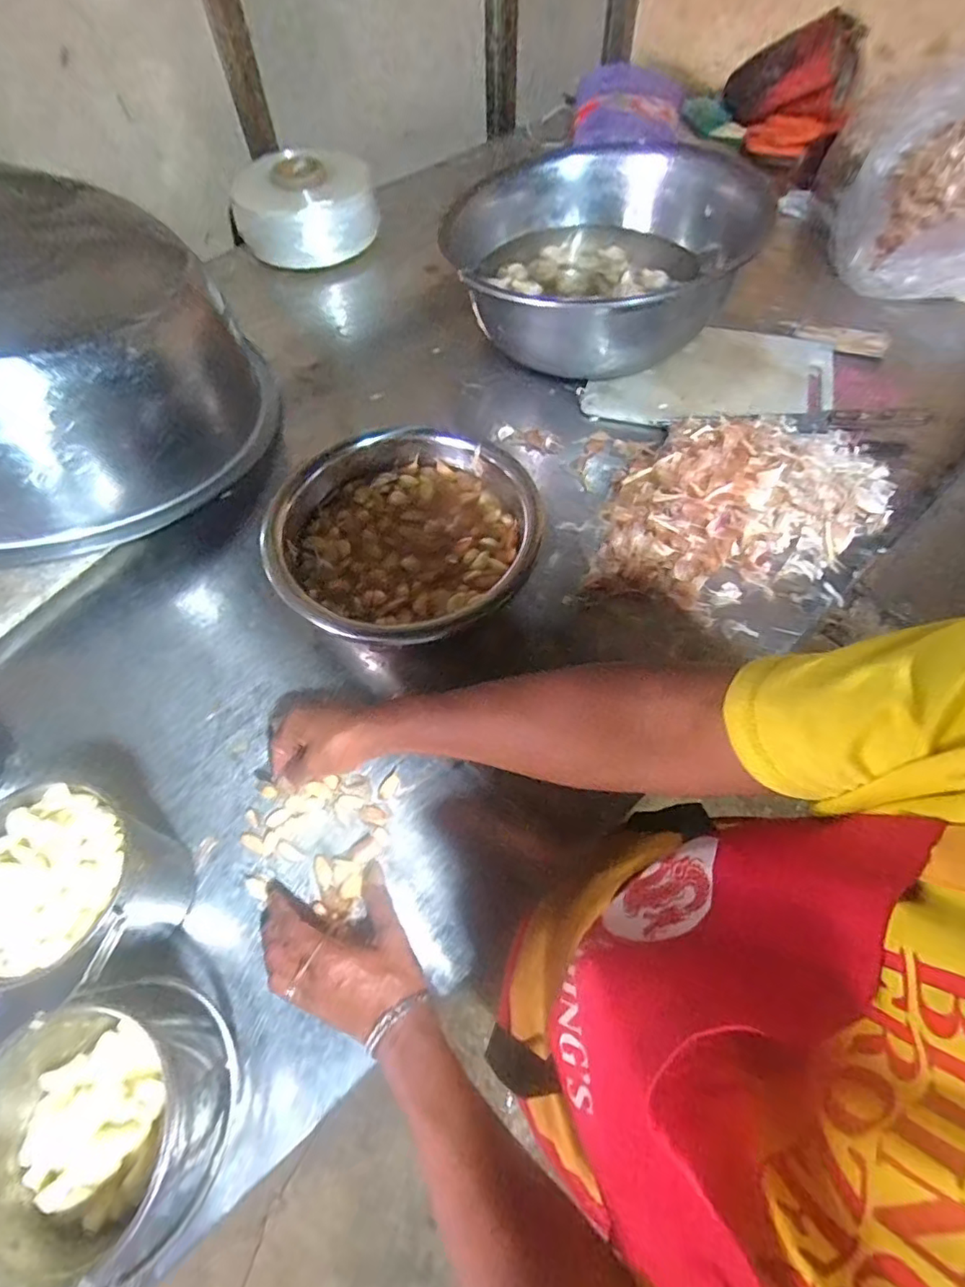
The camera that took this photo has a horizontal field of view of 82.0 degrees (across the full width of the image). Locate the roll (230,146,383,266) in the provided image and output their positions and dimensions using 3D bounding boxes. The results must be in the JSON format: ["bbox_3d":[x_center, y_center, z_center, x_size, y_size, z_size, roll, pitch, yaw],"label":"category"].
[{"bbox_3d":[-0.319,-0.789,1.003,0.211,0.124,0.192,-1,60,1],"label":"roll"}]

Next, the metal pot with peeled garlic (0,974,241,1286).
[{"bbox_3d":[-0.250,0.328,0.376,0.125,0.137,0.136,-1,60,1],"label":"metal pot with peeled garlic"}]

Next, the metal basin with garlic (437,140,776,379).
[{"bbox_3d":[0.161,-0.569,0.850,0.421,0.171,0.475,24,64,14],"label":"metal basin with garlic"}]

